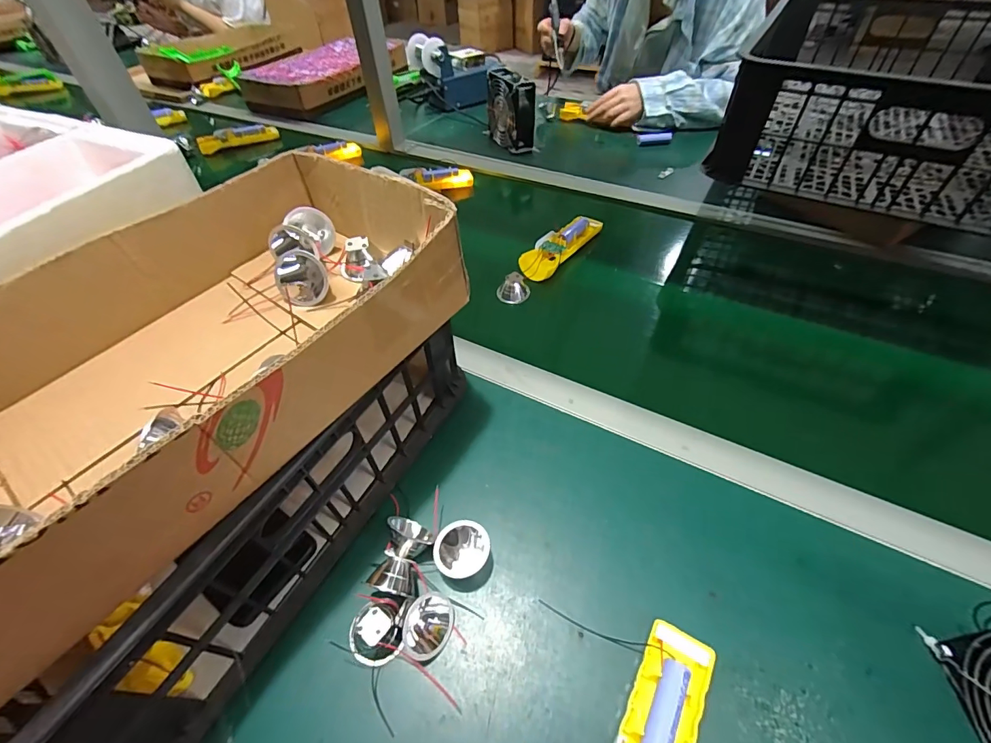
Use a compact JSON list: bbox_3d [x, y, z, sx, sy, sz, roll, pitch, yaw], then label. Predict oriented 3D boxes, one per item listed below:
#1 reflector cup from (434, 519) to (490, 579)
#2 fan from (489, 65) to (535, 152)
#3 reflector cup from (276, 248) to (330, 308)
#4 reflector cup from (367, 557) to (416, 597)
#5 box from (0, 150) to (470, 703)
[{"bbox_3d":[-0.026,0.145,0.361,0.045,0.025,0.043,6,74,13],"label":"reflector cup"},{"bbox_3d":[0.030,-0.509,0.870,0.046,0.132,0.117,-23,52,-15],"label":"fan"},{"bbox_3d":[-0.163,-0.081,0.370,0.038,0.032,0.042,-14,50,-11],"label":"reflector cup"},{"bbox_3d":[-0.078,0.165,0.349,0.034,0.033,0.025,6,50,8],"label":"reflector cup"},{"bbox_3d":[-0.228,-0.002,0.289,0.221,0.085,0.420,29,57,25],"label":"box"}]

